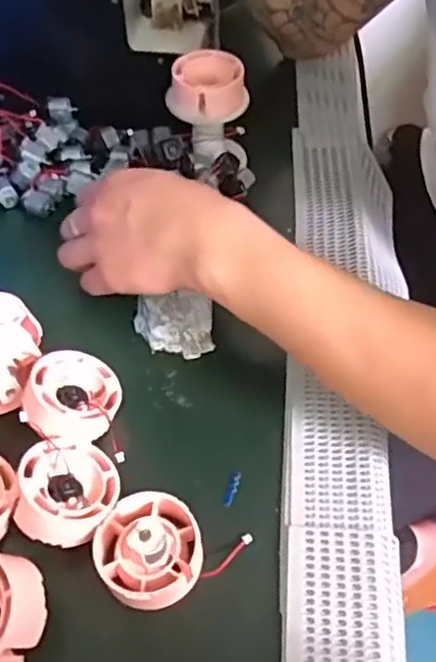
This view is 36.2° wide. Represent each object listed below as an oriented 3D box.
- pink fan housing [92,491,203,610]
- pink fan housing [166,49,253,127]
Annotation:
[{"bbox_3d":[-0.036,0.111,0.346,0.053,0.024,0.057,-3,53,4],"label":"pink fan housing"},{"bbox_3d":[-0.008,-0.186,0.510,0.048,0.035,0.051,36,64,28],"label":"pink fan housing"}]

